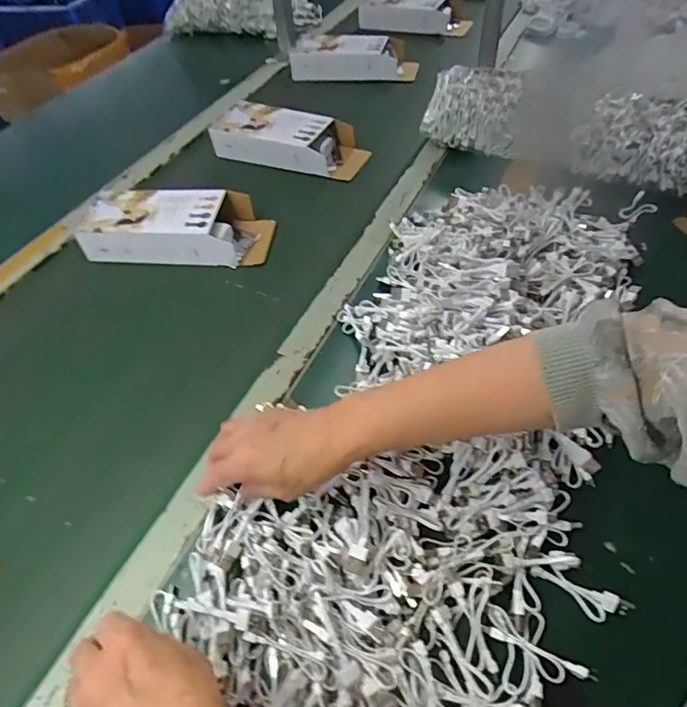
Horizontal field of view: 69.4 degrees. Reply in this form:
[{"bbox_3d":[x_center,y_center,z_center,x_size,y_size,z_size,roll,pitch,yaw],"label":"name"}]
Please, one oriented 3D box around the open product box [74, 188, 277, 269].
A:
[{"bbox_3d":[-0.233,-0.180,0.700,0.253,0.059,0.105,1,48,6],"label":"open product box"}]

